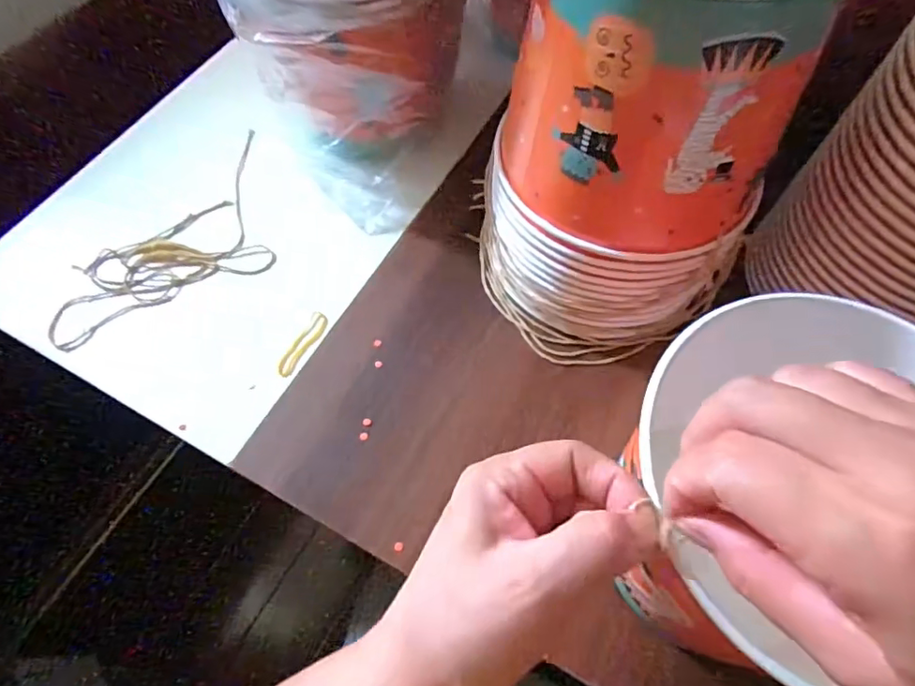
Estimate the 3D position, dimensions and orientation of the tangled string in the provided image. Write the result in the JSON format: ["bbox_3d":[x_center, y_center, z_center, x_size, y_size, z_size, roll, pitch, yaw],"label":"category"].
[{"bbox_3d":[-0.236,-0.086,0.442,0.174,0.005,0.150,-21,64,-9],"label":"tangled string"}]

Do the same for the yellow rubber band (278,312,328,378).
[{"bbox_3d":[-0.111,0.001,0.396,0.013,0.004,0.054,23,66,13],"label":"yellow rubber band"}]

